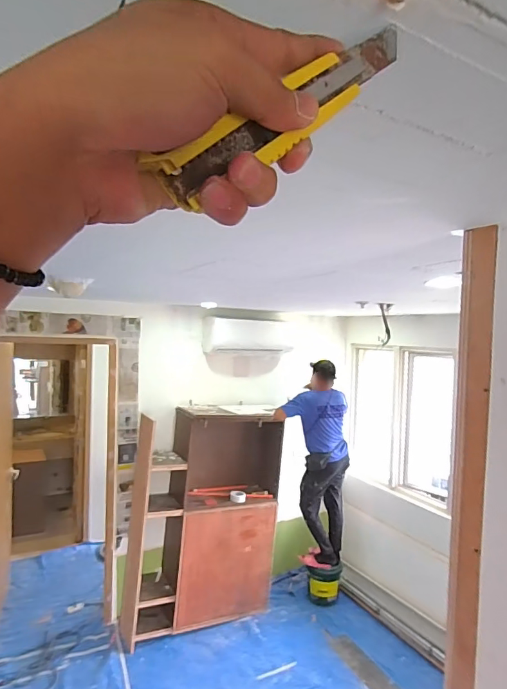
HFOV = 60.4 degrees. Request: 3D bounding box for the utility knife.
[{"bbox_3d":[0.023,-0.121,0.225,0.170,0.027,0.014,-41,20,-20],"label":"utility knife"}]

